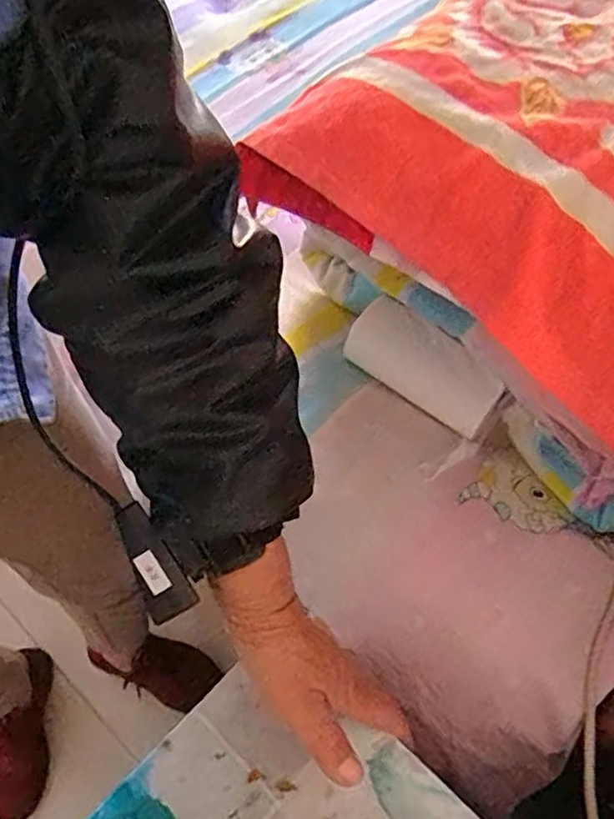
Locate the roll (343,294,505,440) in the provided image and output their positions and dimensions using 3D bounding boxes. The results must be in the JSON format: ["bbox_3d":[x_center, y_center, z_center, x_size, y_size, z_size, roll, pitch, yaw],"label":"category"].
[{"bbox_3d":[0.109,-0.044,0.641,0.165,0.058,0.056,37,64,23],"label":"roll"}]

